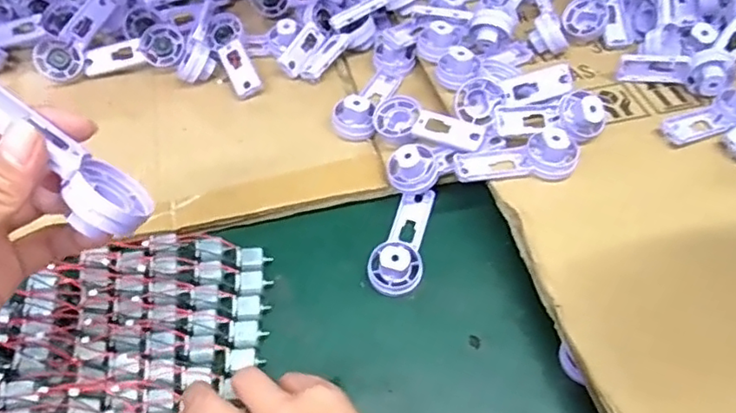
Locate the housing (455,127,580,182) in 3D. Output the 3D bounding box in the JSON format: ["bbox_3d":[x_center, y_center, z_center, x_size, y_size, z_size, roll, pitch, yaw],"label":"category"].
[{"bbox_3d":[0.113,-0.036,0.463,0.090,0.024,0.032,-8,52,11],"label":"housing"}]

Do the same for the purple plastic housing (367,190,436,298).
[{"bbox_3d":[0.029,0.022,0.463,0.038,0.025,0.092,14,54,10],"label":"purple plastic housing"}]

